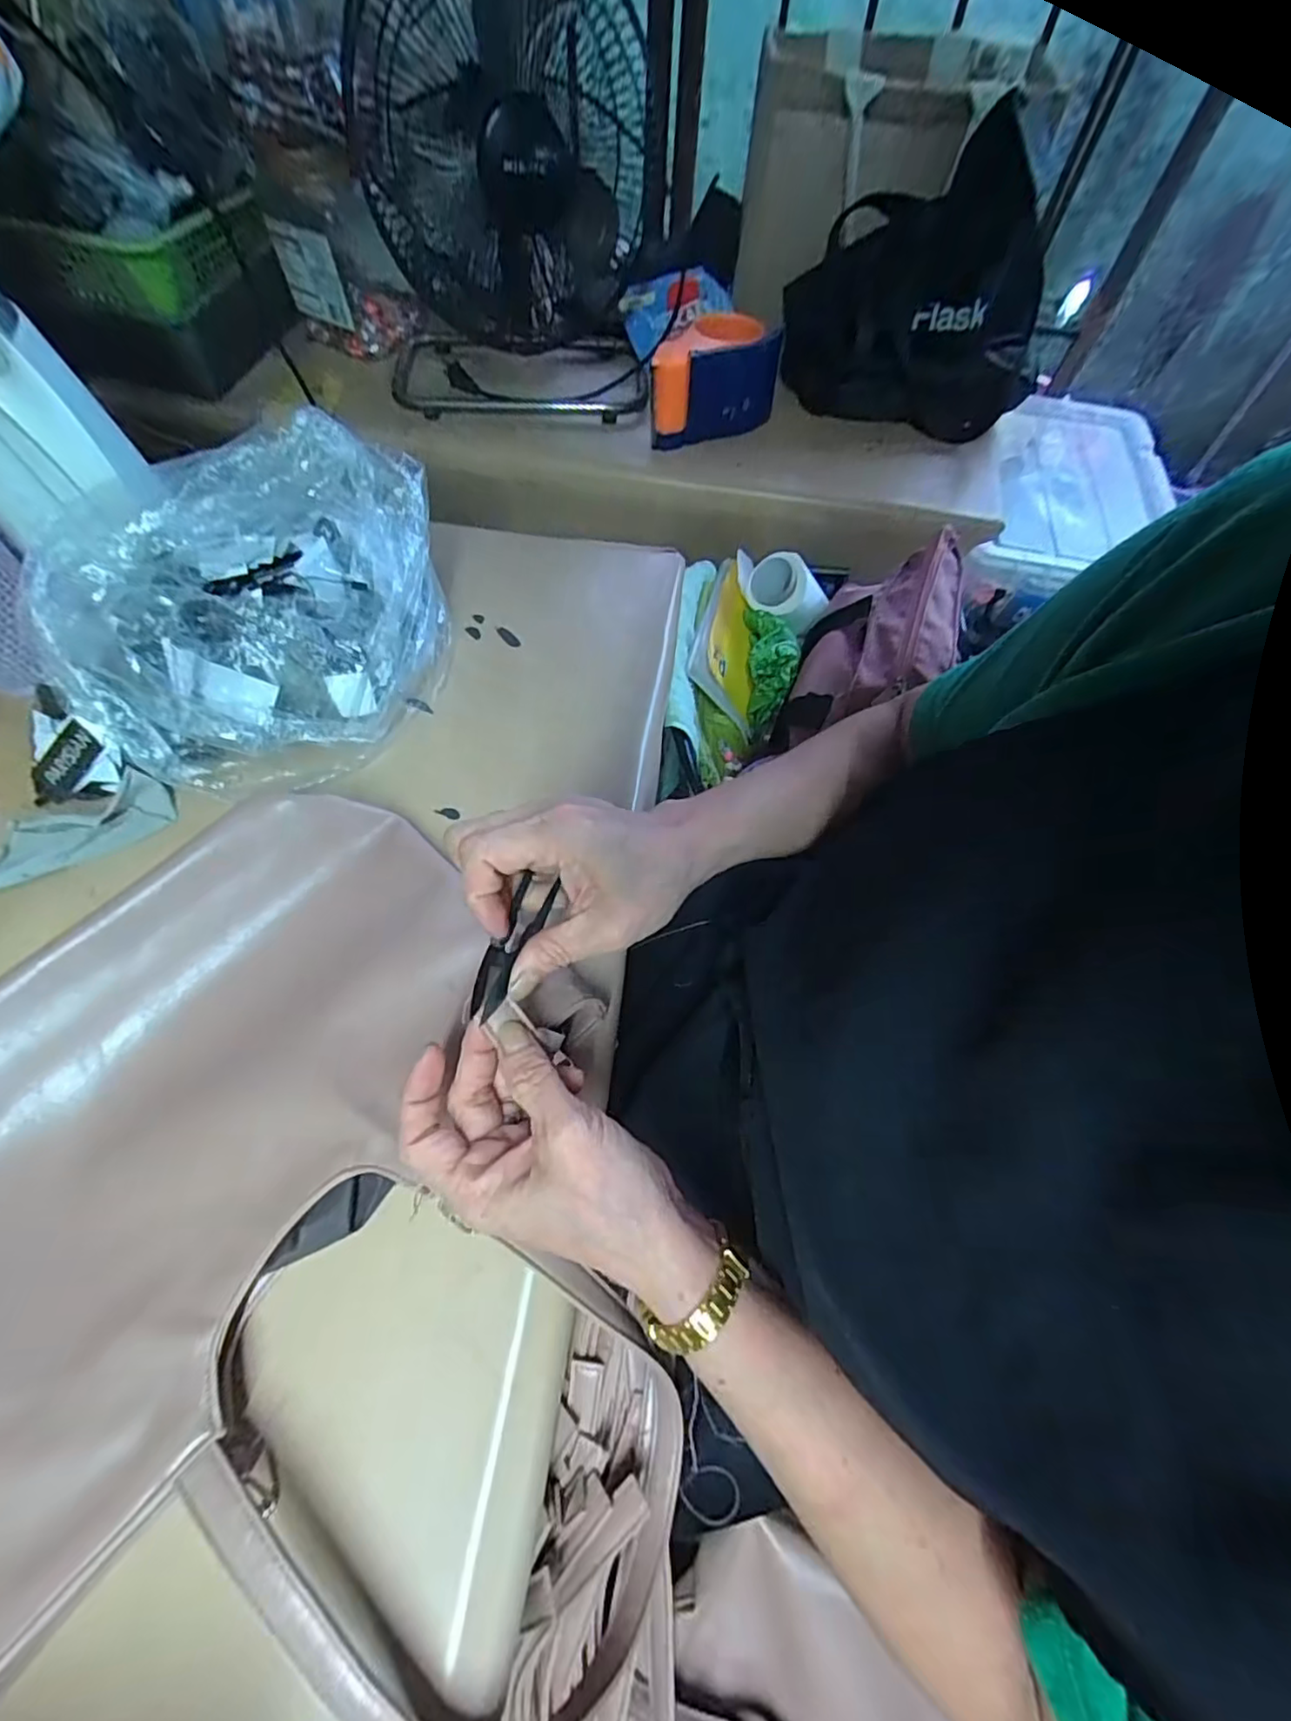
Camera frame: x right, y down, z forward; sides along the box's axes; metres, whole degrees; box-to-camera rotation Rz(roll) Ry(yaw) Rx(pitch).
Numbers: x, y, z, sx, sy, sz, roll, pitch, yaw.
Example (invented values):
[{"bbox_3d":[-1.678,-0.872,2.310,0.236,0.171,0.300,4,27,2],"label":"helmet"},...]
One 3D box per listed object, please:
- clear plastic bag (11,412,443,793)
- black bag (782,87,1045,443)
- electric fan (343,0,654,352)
[{"bbox_3d":[-0.272,-0.176,0.440,0.216,0.127,0.219,1,63,-2],"label":"clear plastic bag"},{"bbox_3d":[0.290,-0.595,0.641,0.259,0.206,0.119,10,63,3],"label":"black bag"},{"bbox_3d":[-0.126,-0.630,0.586,0.238,0.300,0.161,-2,64,-3],"label":"electric fan"}]

